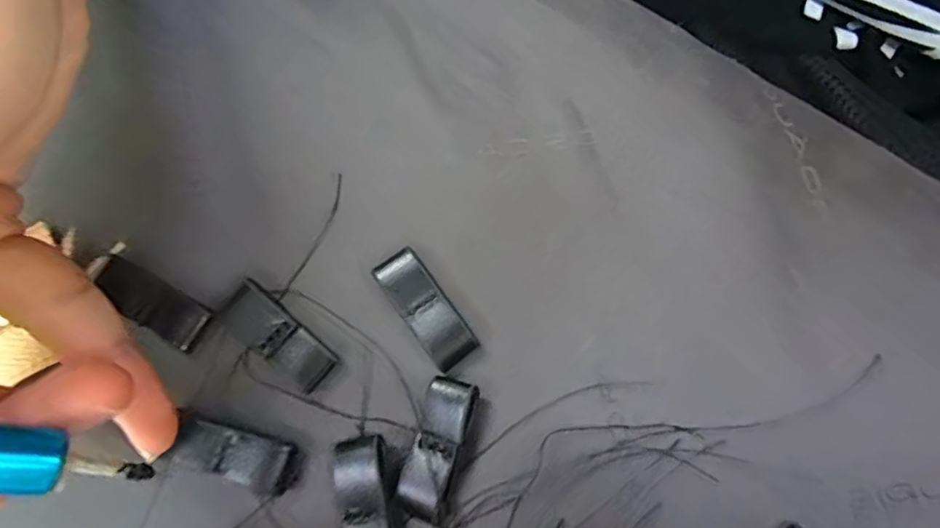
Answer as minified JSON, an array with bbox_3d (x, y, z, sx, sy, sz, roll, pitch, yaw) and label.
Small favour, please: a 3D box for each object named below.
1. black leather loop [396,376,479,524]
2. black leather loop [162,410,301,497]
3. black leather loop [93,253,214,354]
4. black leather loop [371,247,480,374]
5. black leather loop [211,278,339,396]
[{"bbox_3d":[-0.007,0.039,0.123,0.011,0.005,0.029,17,76,4],"label":"black leather loop"},{"bbox_3d":[-0.050,0.041,0.124,0.027,0.004,0.011,19,76,0],"label":"black leather loop"},{"bbox_3d":[-0.072,0.009,0.131,0.028,0.004,0.010,29,78,7],"label":"black leather loop"},{"bbox_3d":[-0.010,0.010,0.131,0.011,0.004,0.028,-36,78,-8],"label":"black leather loop"},{"bbox_3d":[-0.044,0.017,0.131,0.028,0.005,0.012,38,79,9],"label":"black leather loop"}]

